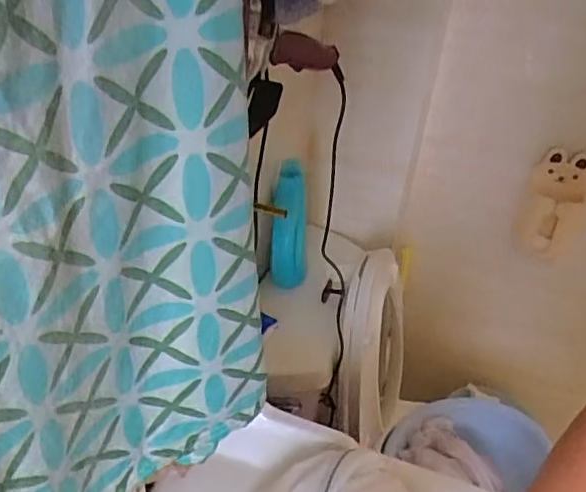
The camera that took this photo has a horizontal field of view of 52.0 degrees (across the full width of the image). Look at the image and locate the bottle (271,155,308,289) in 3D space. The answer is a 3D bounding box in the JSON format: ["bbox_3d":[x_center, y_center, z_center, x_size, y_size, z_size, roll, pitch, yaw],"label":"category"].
[{"bbox_3d":[-0.003,-0.030,1.117,0.068,0.248,0.055,7,33,1],"label":"bottle"}]

